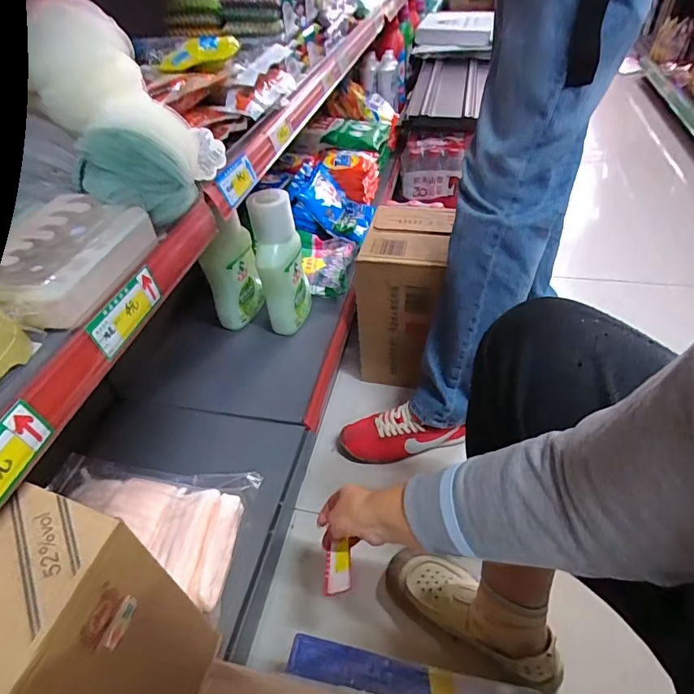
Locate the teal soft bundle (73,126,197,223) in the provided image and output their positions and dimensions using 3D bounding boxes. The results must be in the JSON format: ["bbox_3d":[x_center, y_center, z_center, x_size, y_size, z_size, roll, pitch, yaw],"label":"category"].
[{"bbox_3d":[-0.201,-0.166,0.432,0.096,0.078,0.064,-22,46,-17],"label":"teal soft bundle"}]

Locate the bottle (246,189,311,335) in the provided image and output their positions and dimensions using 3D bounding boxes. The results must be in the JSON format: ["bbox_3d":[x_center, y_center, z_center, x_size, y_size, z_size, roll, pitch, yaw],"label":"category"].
[{"bbox_3d":[-0.127,-0.156,0.876,0.079,0.261,0.079,5,45,10],"label":"bottle"}]

